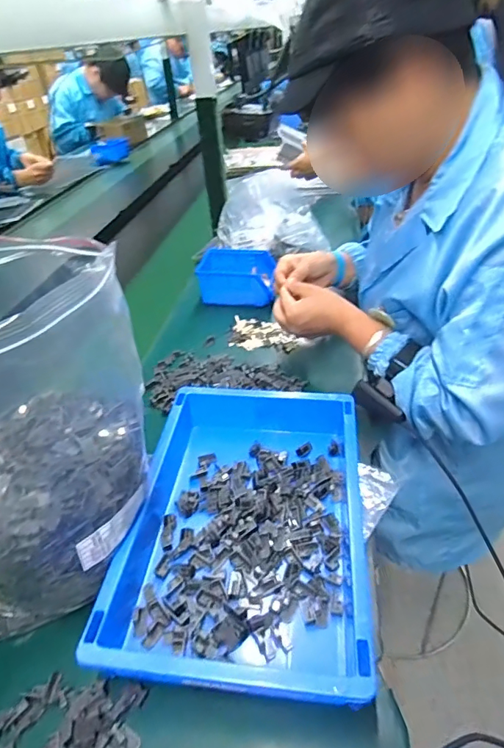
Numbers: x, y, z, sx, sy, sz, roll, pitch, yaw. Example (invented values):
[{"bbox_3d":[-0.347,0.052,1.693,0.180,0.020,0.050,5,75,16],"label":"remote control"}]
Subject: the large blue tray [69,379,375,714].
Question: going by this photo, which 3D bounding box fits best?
[{"bbox_3d":[0.000,0.135,0.447,0.213,0.063,0.312,0,37,8],"label":"large blue tray"}]

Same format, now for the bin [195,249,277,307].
[{"bbox_3d":[-0.026,-0.183,0.876,0.139,0.067,0.125,2,38,11],"label":"bin"}]

